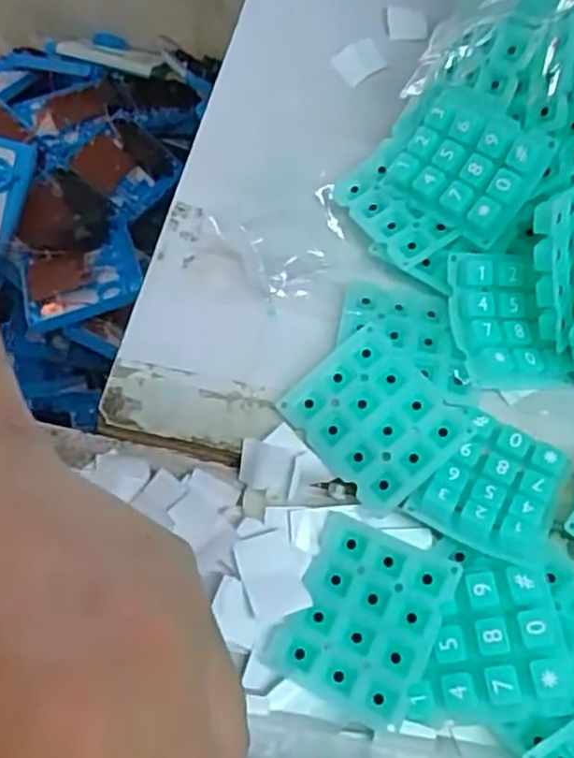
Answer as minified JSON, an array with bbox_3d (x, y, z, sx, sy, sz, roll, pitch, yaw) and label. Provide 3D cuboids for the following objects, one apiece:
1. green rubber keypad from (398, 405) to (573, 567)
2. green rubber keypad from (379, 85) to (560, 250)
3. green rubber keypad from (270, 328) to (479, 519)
[{"bbox_3d":[0.078,0.040,0.268,0.045,0.008,0.054,32,58,17],"label":"green rubber keypad"},{"bbox_3d":[0.074,-0.090,0.301,0.056,0.007,0.050,39,101,25],"label":"green rubber keypad"},{"bbox_3d":[0.034,0.016,0.279,0.048,0.015,0.060,-37,71,-18],"label":"green rubber keypad"}]

